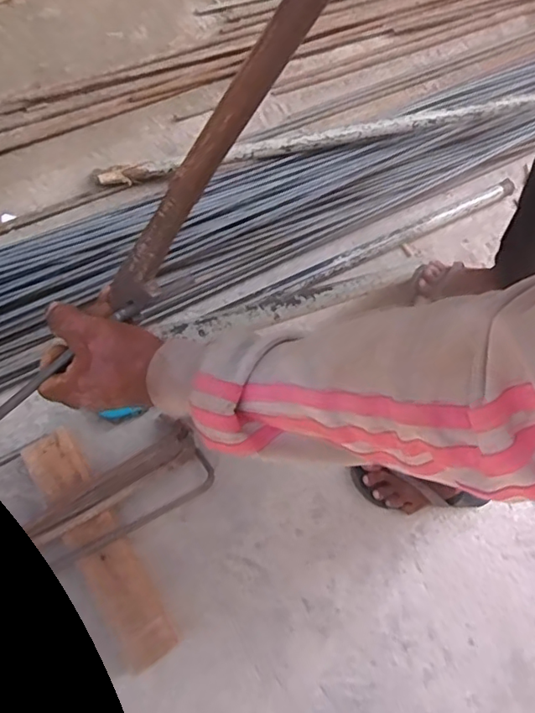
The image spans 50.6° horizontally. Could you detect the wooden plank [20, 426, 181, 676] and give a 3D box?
[{"bbox_3d":[-0.240,0.264,0.805,0.074,0.037,0.353,-30,77,-16],"label":"wooden plank"}]

